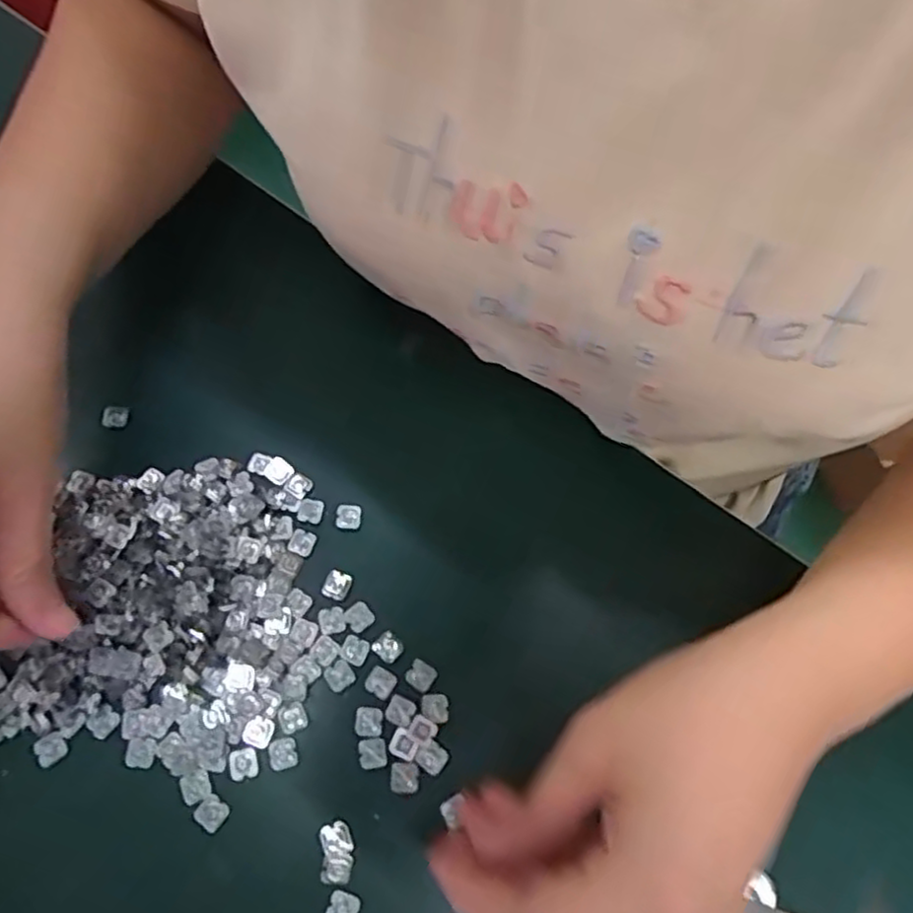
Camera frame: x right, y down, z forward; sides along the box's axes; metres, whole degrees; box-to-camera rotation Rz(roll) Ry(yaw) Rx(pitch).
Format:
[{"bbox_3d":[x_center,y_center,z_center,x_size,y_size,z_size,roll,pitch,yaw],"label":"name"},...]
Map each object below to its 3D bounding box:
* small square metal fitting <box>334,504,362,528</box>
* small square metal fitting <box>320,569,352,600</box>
[{"bbox_3d":[-0.047,0.026,0.311,0.010,0.005,0.010,6,67,0],"label":"small square metal fitting"},{"bbox_3d":[-0.050,0.053,0.296,0.010,0.004,0.012,20,68,6],"label":"small square metal fitting"}]

